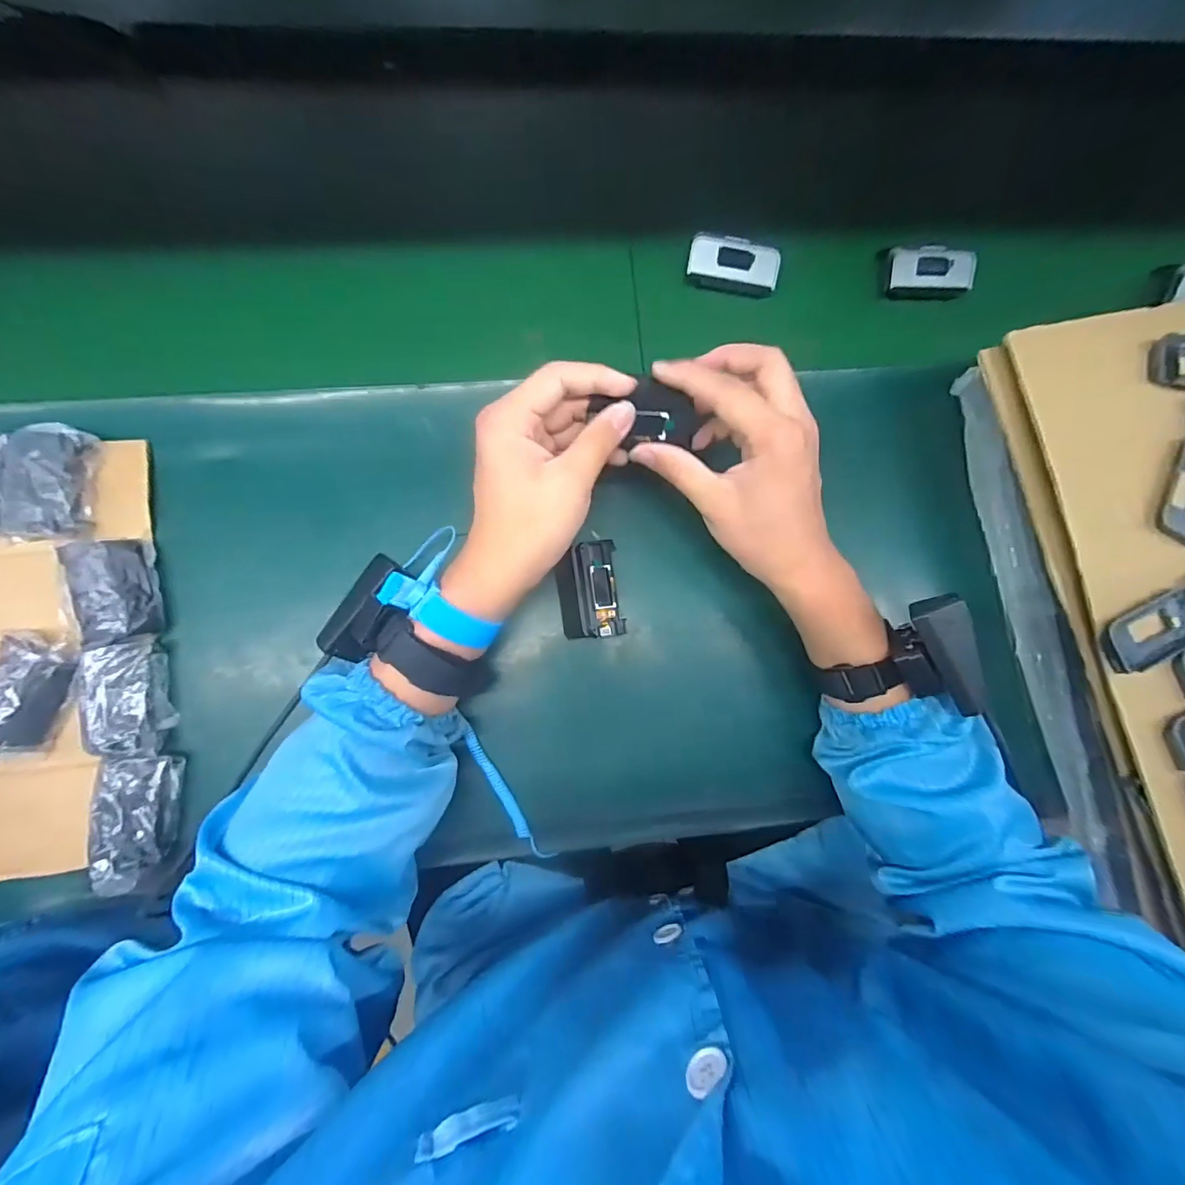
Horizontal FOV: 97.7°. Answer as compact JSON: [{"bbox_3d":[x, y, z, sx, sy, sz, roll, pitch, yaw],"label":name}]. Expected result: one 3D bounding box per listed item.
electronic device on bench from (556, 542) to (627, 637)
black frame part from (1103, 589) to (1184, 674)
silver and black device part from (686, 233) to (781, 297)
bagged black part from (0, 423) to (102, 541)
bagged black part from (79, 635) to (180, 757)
[{"bbox_3d":[-0.002,-0.001,0.388,0.046,0.025,0.070,-9,83,-6],"label":"electronic device on bench"},{"bbox_3d":[0.380,0.025,0.348,0.076,0.007,0.034,-24,85,-8],"label":"black frame part"},{"bbox_3d":[0.117,-0.273,0.432,0.075,0.027,0.028,7,82,-4],"label":"silver and black device part"},{"bbox_3d":[-0.382,-0.077,0.360,0.058,0.022,0.080,0,82,-5],"label":"bagged black part"},{"bbox_3d":[-0.316,0.073,0.350,0.043,0.030,0.077,-12,83,-6],"label":"bagged black part"}]

